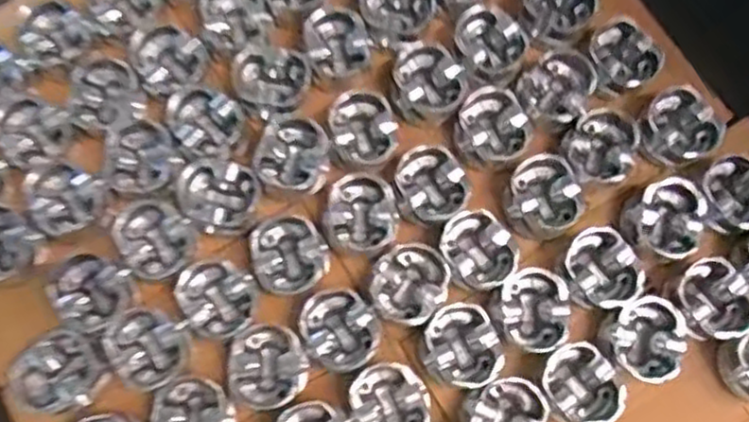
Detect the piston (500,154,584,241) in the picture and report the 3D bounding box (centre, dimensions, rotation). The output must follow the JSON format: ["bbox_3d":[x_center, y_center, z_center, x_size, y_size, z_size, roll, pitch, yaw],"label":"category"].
[{"bbox_3d":[0.188,-0.011,0.815,0.079,0.060,0.083,0,77,0],"label":"piston"}]

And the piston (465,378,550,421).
[{"bbox_3d":[0.138,0.219,0.756,0.081,0.059,0.080,0,77,0],"label":"piston"}]

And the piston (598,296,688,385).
[{"bbox_3d":[0.286,0.139,0.767,0.076,0.050,0.082,0,77,0],"label":"piston"}]

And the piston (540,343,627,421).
[{"bbox_3d":[0.216,0.184,0.767,0.082,0.050,0.080,0,77,0],"label":"piston"}]

